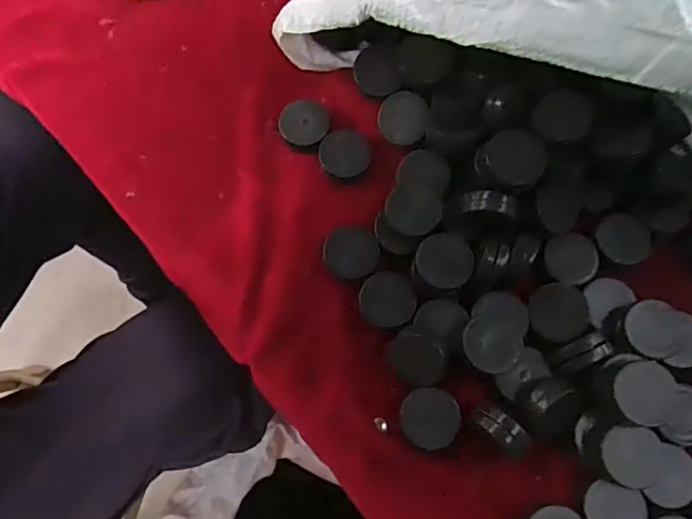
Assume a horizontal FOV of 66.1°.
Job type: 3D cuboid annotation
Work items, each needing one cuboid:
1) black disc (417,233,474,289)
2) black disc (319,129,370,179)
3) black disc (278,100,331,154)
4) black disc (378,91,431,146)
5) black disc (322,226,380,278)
[{"bbox_3d":[0.056,0.001,0.305,0.031,0.004,0.030,-2,84,18],"label":"black disc"},{"bbox_3d":[-0.001,-0.067,0.333,0.030,0.005,0.032,0,74,0],"label":"black disc"},{"bbox_3d":[-0.027,-0.087,0.343,0.032,0.006,0.033,0,74,0],"label":"black disc"},{"bbox_3d":[0.036,-0.089,0.333,0.032,0.004,0.032,0,90,23],"label":"black disc"},{"bbox_3d":[0.003,-0.005,0.318,0.032,0.005,0.030,0,74,0],"label":"black disc"}]

